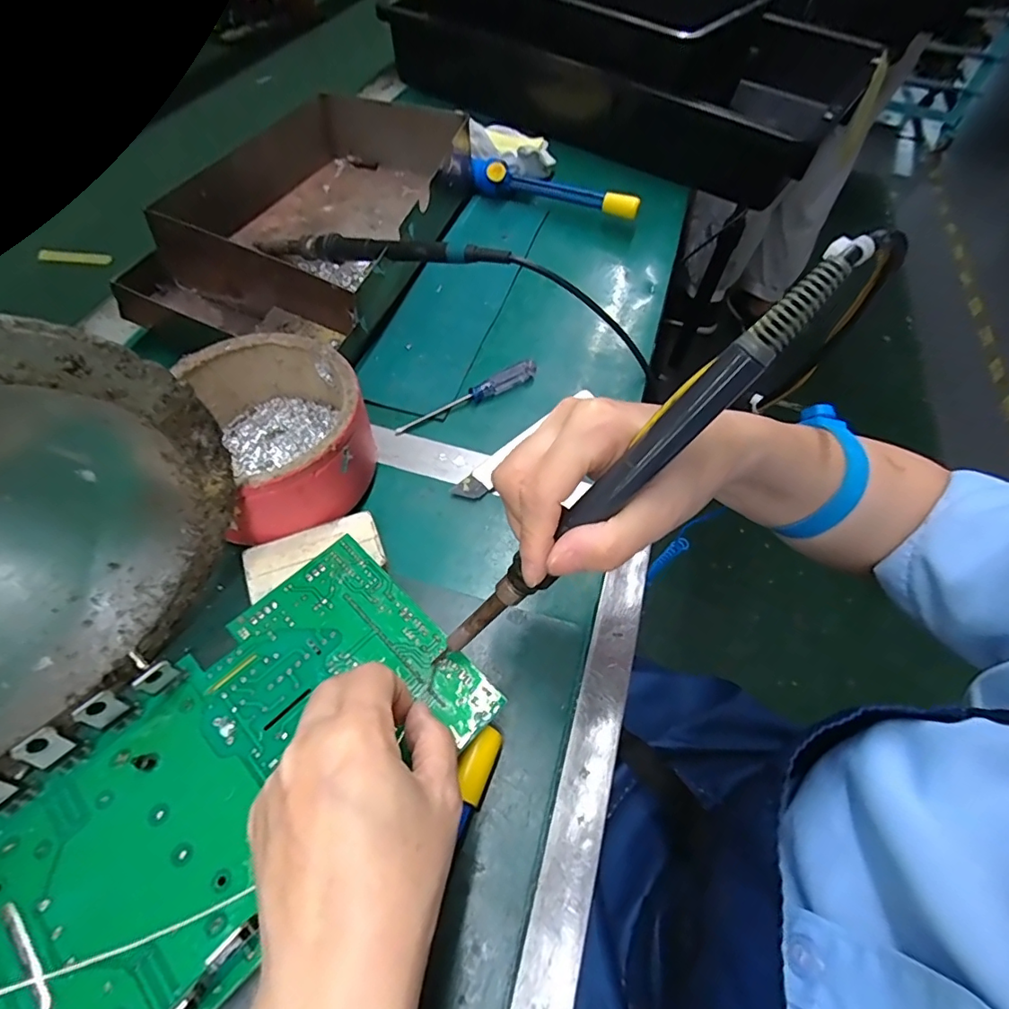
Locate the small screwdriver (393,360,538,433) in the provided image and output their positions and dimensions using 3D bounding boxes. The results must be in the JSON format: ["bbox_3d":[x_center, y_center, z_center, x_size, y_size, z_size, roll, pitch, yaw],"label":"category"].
[{"bbox_3d":[-0.025,-0.081,0.390,0.121,0.012,0.013,-32,64,-22],"label":"small screwdriver"}]

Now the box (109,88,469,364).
[{"bbox_3d":[-0.152,-0.247,0.458,0.180,0.072,0.322,17,58,7],"label":"box"}]

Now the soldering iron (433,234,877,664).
[{"bbox_3d":[0.036,0.000,0.199,0.014,0.222,0.015,4,45,-50],"label":"soldering iron"}]

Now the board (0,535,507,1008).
[{"bbox_3d":[-0.123,0.118,0.220,0.122,0.028,0.225,40,63,20],"label":"board"}]

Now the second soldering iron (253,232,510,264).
[{"bbox_3d":[-0.103,-0.198,0.411,0.227,0.016,0.017,13,56,20],"label":"second soldering iron"}]

